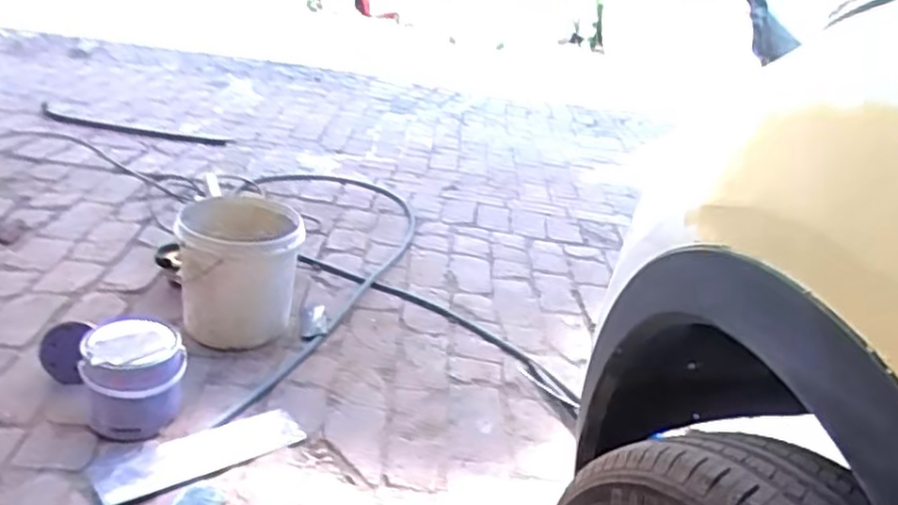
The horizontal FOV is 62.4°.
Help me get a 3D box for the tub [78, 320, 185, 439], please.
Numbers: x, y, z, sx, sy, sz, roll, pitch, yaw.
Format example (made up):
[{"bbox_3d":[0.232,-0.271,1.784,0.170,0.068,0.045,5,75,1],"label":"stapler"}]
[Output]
[{"bbox_3d":[-0.539,0.224,1.278,0.155,0.165,0.155,7,25,-3],"label":"tub"}]

